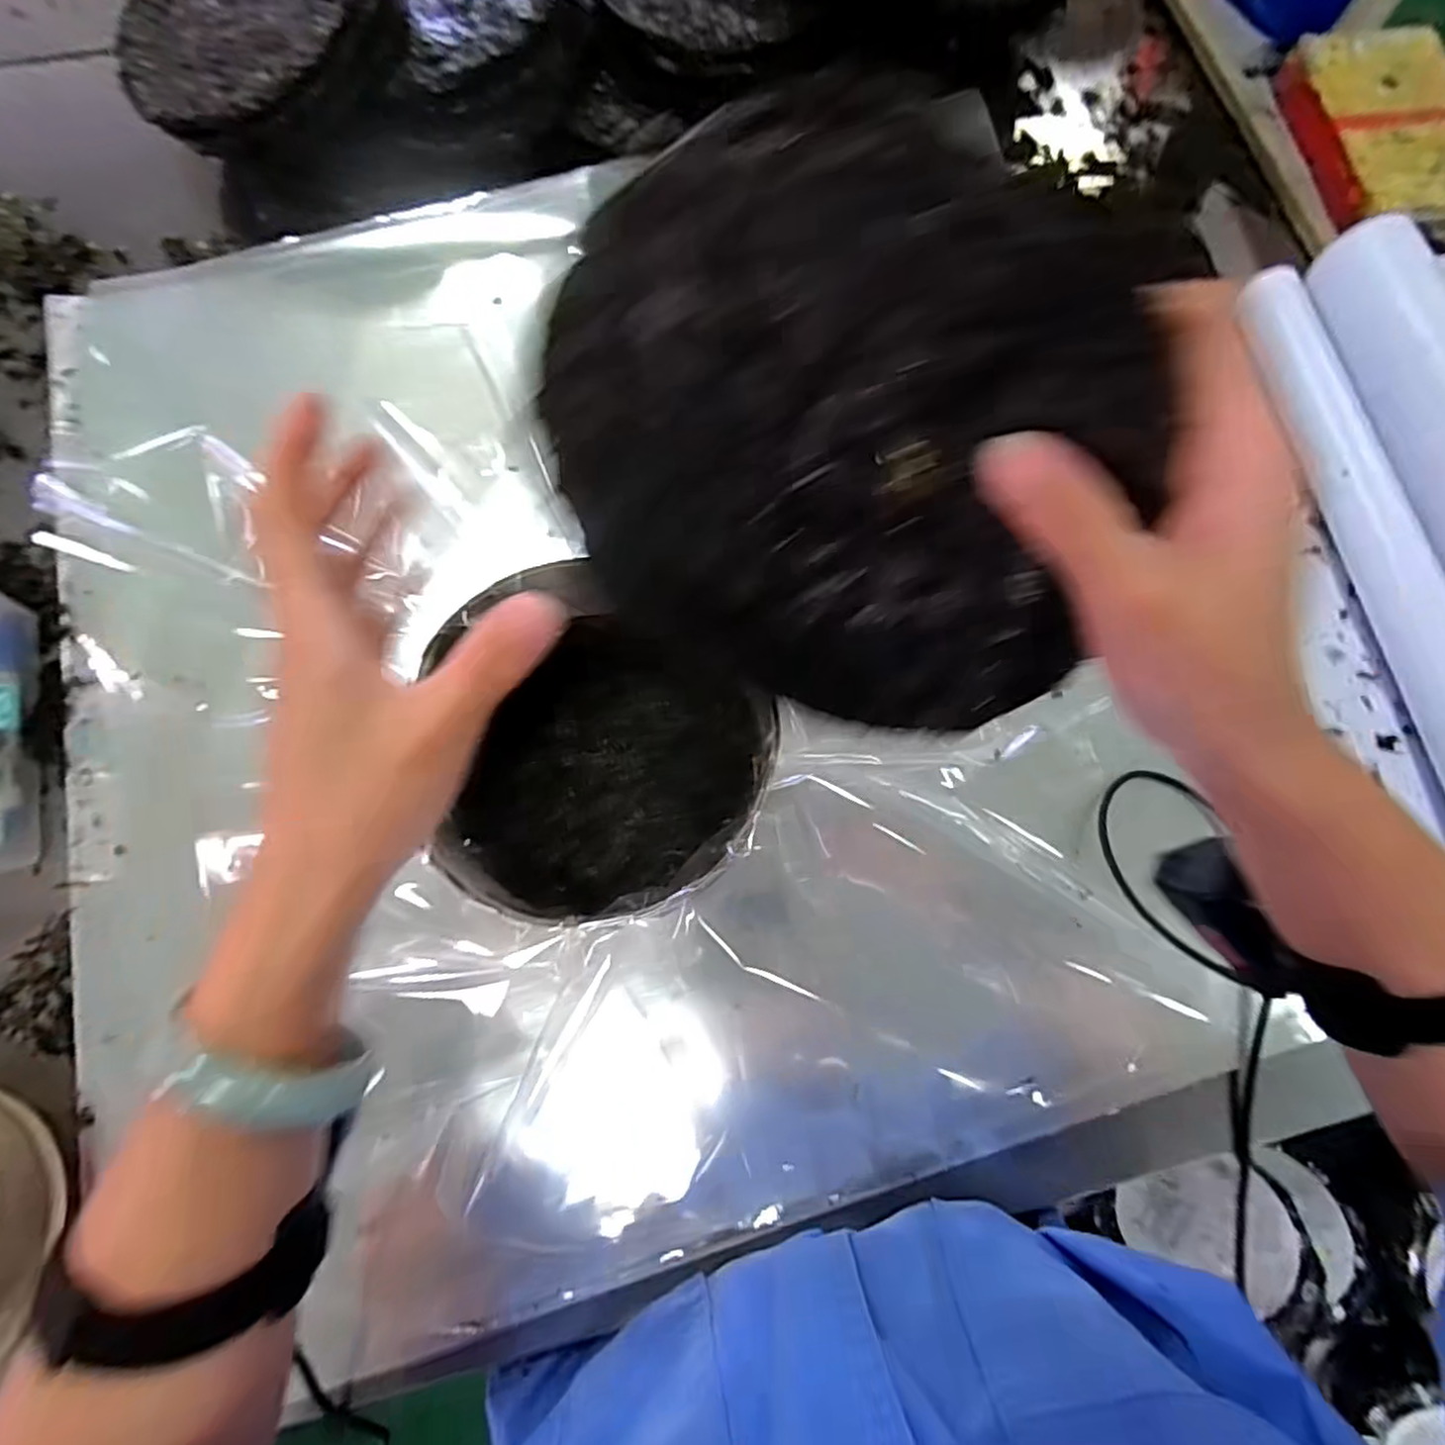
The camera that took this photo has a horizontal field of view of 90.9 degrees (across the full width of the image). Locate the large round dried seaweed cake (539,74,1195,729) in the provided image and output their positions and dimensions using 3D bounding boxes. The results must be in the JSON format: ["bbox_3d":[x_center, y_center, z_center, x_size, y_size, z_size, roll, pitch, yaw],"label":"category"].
[{"bbox_3d":[0.029,-0.074,0.229,0.177,0.187,0.016,13,48,11],"label":"large round dried seaweed cake"}]

